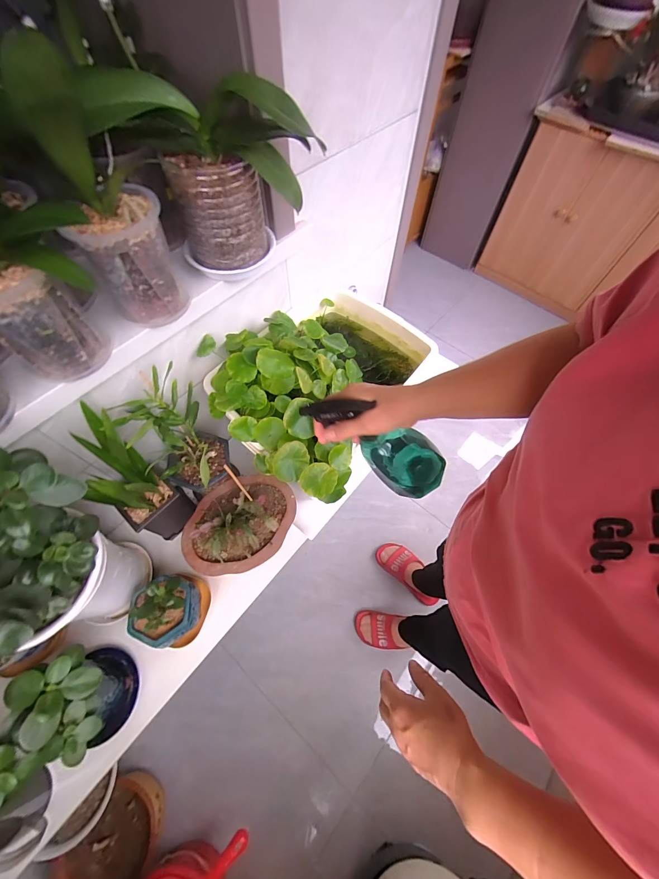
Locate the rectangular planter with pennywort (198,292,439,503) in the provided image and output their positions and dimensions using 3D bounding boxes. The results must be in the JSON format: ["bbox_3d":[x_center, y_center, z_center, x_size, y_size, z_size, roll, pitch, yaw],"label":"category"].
[{"bbox_3d":[-0.007,-0.145,0.777,0.390,0.211,0.520,36,68,16],"label":"rectangular planter with pennywort"}]

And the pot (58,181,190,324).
[{"bbox_3d":[-0.294,-0.267,0.505,0.126,0.168,0.111,-27,66,-14],"label":"pot"}]

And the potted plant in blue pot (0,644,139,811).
[{"bbox_3d":[-0.449,0.477,0.573,0.130,0.250,0.195,0,63,-1],"label":"potted plant in blue pot"}]

